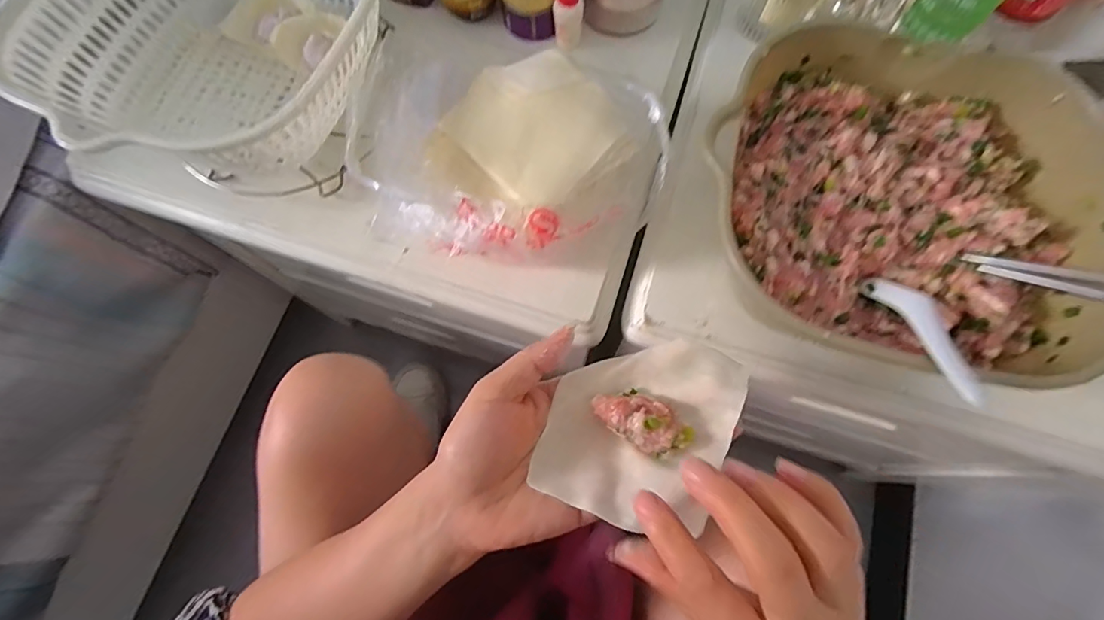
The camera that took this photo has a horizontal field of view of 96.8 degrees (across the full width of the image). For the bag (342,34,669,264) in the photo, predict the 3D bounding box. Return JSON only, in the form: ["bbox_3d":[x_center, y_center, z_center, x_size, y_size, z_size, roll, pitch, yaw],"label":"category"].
[{"bbox_3d":[-0.026,-0.104,0.341,0.202,0.060,0.138,7,73,3],"label":"bag"}]

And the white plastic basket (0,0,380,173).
[{"bbox_3d":[-0.229,-0.186,0.336,0.215,0.071,0.212,0,72,0],"label":"white plastic basket"}]

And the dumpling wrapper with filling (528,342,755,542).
[{"bbox_3d":[0.046,0.057,0.252,0.085,0.021,0.100,23,74,7],"label":"dumpling wrapper with filling"}]

